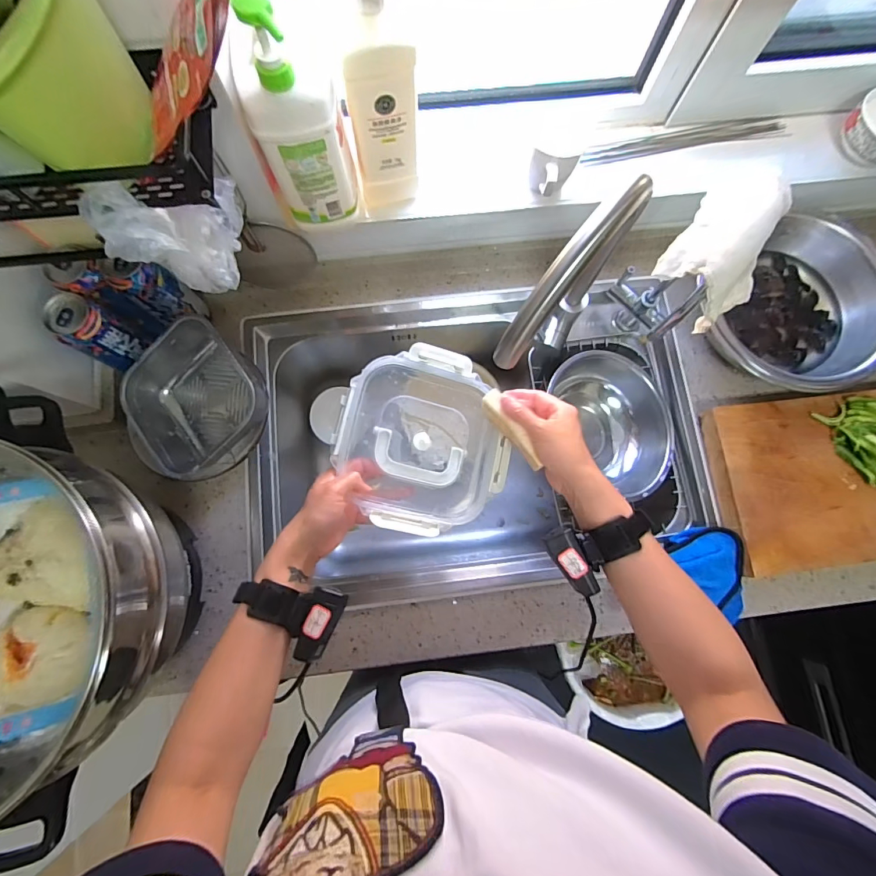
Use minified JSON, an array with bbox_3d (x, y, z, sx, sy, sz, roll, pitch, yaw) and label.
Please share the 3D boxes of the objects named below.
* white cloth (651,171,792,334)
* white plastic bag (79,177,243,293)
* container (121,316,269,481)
[{"bbox_3d":[0.278,-0.182,0.412,0.124,0.072,0.095,-44,83,-9],"label":"white cloth"},{"bbox_3d":[-0.237,-0.191,0.404,0.120,0.086,0.075,-28,81,-6],"label":"white plastic bag"},{"bbox_3d":[-0.344,-0.046,0.616,0.194,0.094,0.189,41,81,6],"label":"container"}]

